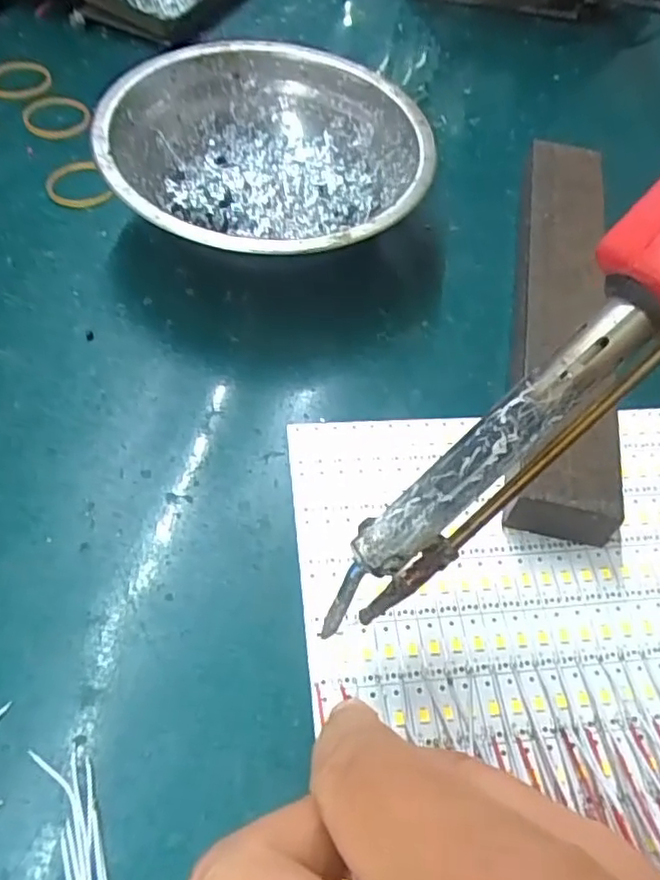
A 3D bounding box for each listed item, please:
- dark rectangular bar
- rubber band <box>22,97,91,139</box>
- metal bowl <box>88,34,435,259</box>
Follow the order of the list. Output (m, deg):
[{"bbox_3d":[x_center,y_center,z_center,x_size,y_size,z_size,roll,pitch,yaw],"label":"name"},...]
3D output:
[{"bbox_3d":[0.086,-0.050,0.246,0.033,0.023,0.191,11,57,2],"label":"dark rectangular bar"},{"bbox_3d":[-0.130,-0.154,0.305,0.031,0.005,0.033,-10,59,-11],"label":"rubber band"},{"bbox_3d":[-0.025,-0.108,0.261,0.122,0.041,0.123,2,57,-4],"label":"metal bowl"}]

